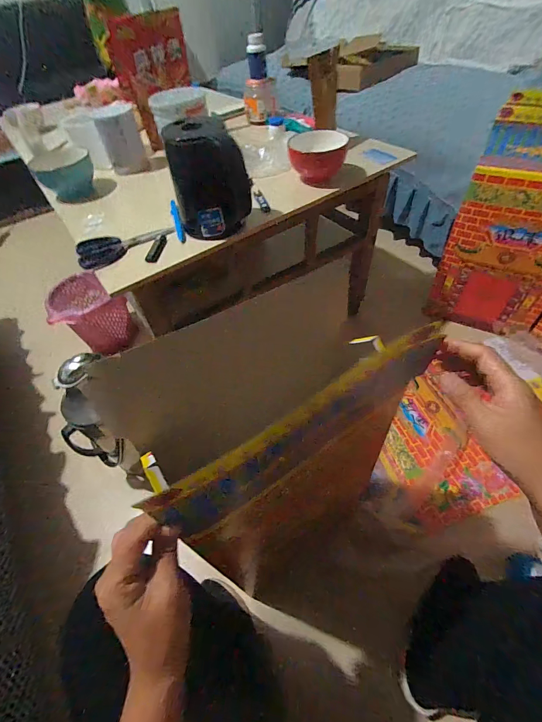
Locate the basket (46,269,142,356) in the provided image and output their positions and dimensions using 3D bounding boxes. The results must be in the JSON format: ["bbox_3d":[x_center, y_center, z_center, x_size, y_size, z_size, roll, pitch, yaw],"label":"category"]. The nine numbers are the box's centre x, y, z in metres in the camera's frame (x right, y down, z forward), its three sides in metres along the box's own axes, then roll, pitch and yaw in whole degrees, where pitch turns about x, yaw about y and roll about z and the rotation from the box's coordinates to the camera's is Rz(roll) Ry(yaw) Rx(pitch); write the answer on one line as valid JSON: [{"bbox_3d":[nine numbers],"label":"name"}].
[{"bbox_3d":[-0.635,-0.150,1.155,0.208,0.205,0.221,30,60,26],"label":"basket"}]

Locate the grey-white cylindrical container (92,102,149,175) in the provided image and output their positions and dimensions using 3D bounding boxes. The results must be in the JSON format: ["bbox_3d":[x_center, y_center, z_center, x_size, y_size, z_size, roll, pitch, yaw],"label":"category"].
[{"bbox_3d":[-0.398,-0.596,0.869,0.098,0.134,0.116,-19,52,-10],"label":"grey-white cylindrical container"}]

